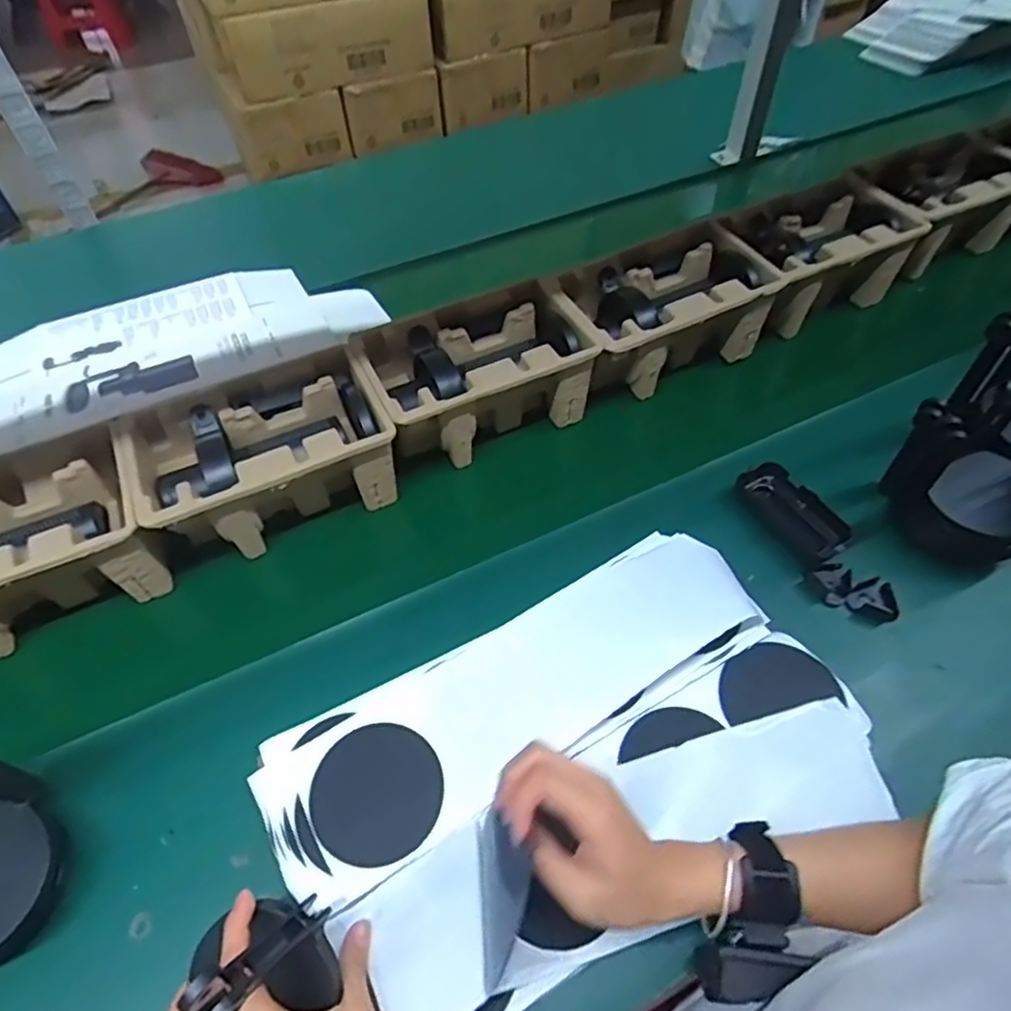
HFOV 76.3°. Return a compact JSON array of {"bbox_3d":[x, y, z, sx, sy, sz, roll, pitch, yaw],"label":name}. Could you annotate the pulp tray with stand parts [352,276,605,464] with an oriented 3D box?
[{"bbox_3d":[-0.030,-0.133,0.678,0.221,0.096,0.140,-25,56,-19],"label":"pulp tray with stand parts"}]

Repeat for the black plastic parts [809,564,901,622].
[{"bbox_3d":[0.304,0.076,0.563,0.069,0.016,0.033,22,54,16],"label":"black plastic parts"}]

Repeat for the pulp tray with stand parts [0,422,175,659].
[{"bbox_3d":[-0.433,0.042,0.564,0.225,0.098,0.145,-22,55,-17],"label":"pulp tray with stand parts"}]

